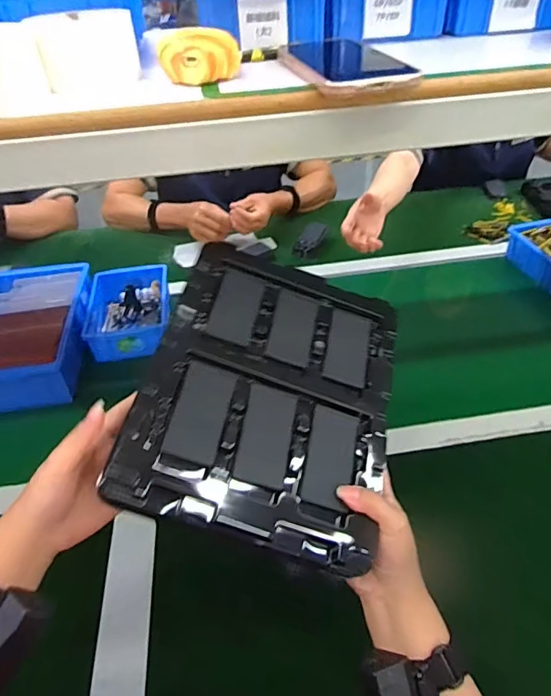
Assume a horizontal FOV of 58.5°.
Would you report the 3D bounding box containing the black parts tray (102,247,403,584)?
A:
[{"bbox_3d":[0.002,0.032,0.447,0.213,0.014,0.278,20,54,-8],"label":"black parts tray"}]

